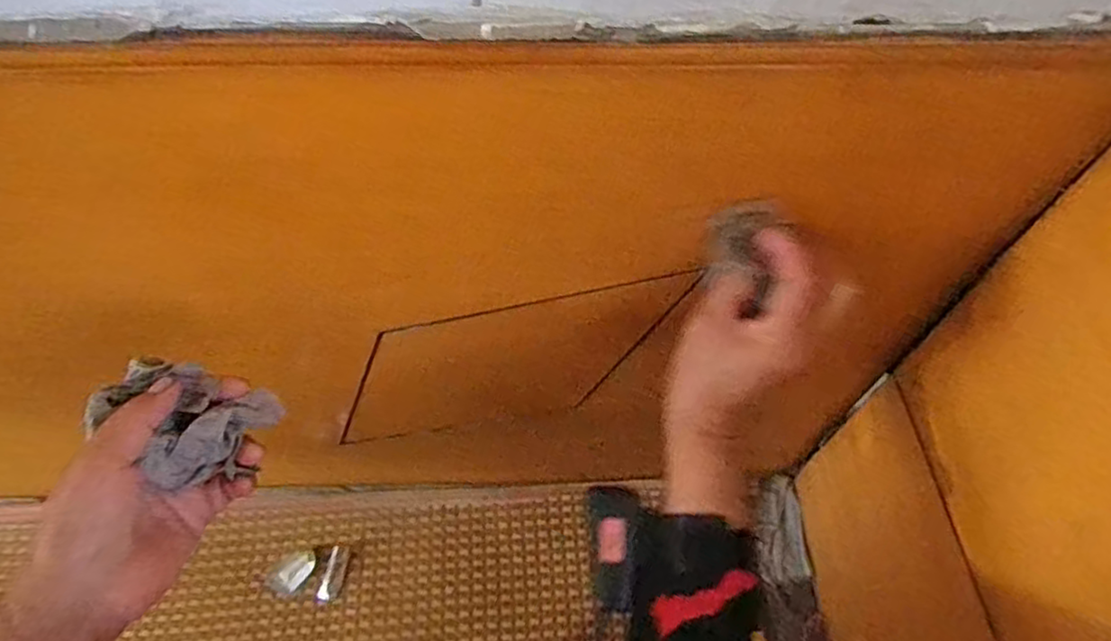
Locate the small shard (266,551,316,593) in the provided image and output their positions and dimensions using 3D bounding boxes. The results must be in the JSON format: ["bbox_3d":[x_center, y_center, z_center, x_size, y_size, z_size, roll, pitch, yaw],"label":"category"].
[{"bbox_3d":[-0.275,0.264,0.716,0.030,0.008,0.050,38,65,20],"label":"small shard"}]

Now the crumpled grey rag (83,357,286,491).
[{"bbox_3d":[-0.202,0.051,0.373,0.064,0.045,0.065,25,61,13],"label":"crumpled grey rag"}]

